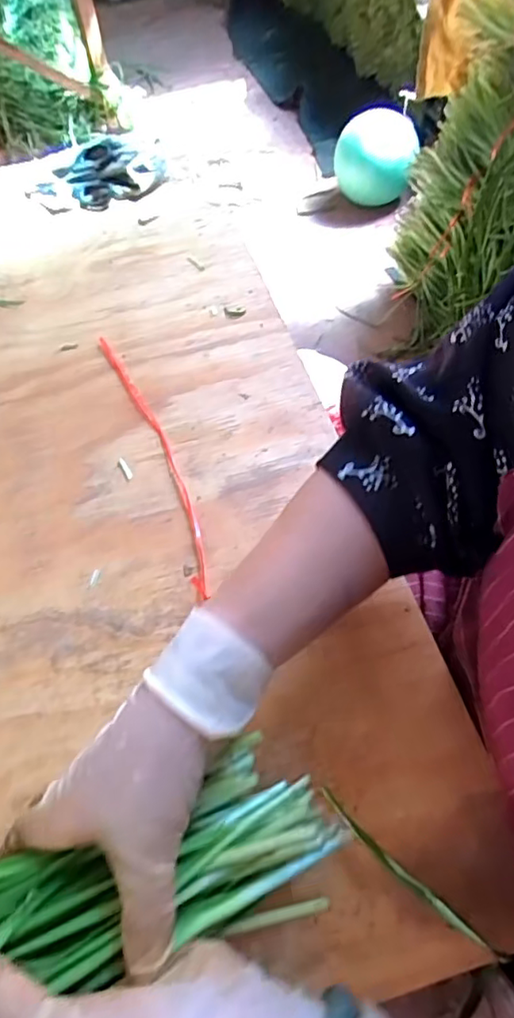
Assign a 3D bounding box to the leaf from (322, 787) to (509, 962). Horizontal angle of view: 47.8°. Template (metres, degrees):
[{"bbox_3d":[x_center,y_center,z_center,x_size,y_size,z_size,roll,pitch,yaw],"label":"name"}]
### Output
[{"bbox_3d":[0.080,0.197,0.314,0.115,0.004,0.009,36,66,24],"label":"leaf"}]

